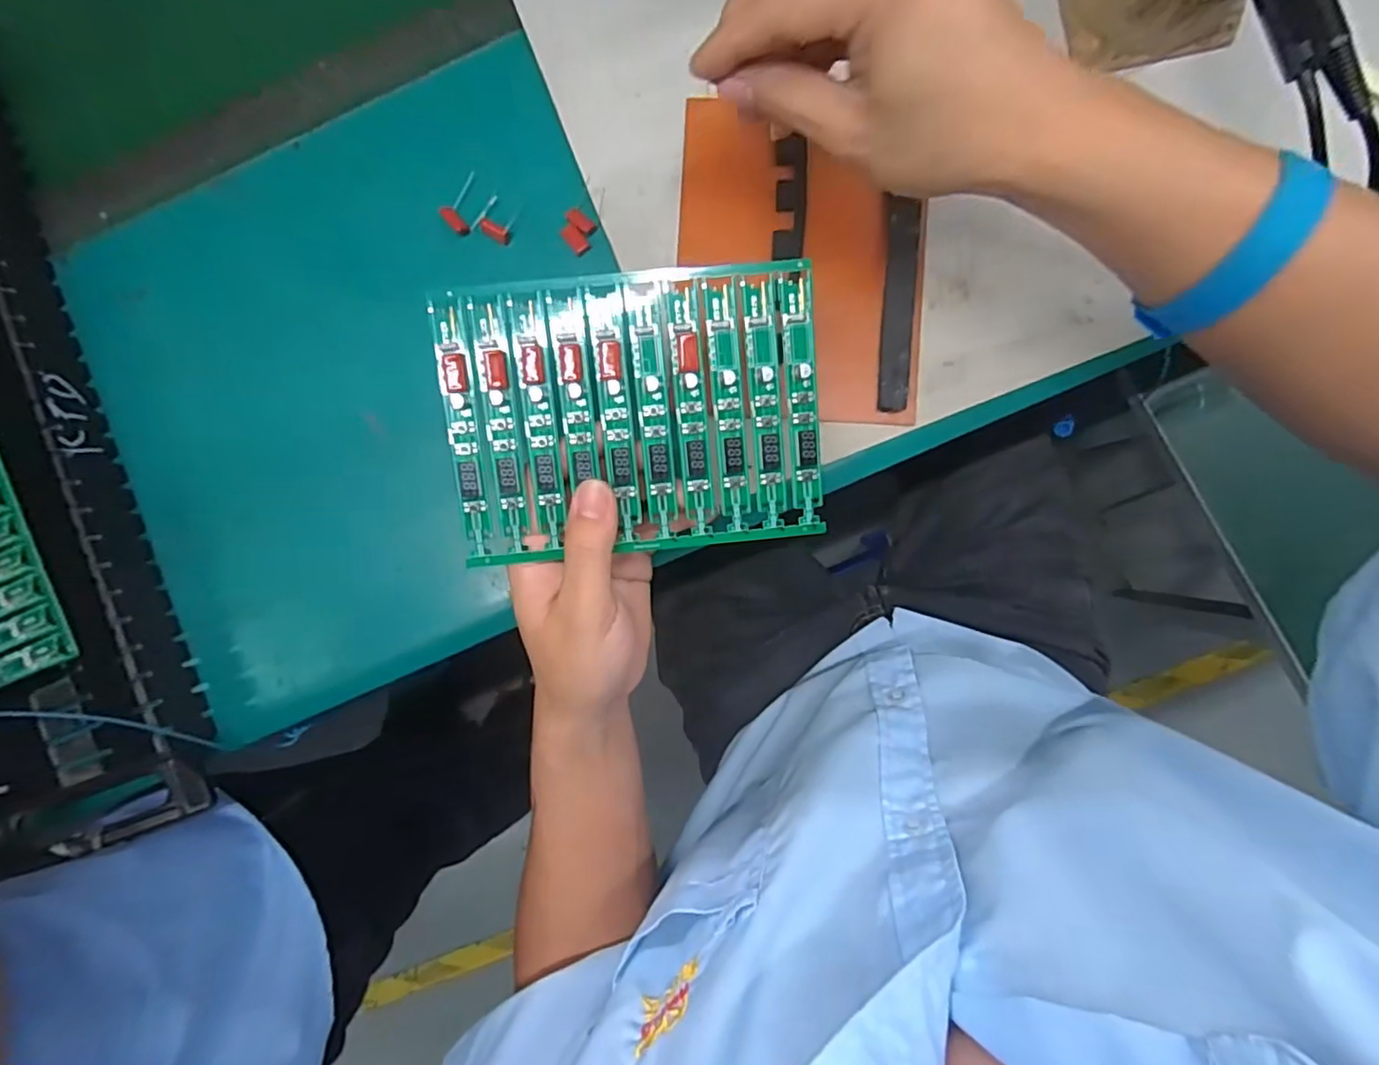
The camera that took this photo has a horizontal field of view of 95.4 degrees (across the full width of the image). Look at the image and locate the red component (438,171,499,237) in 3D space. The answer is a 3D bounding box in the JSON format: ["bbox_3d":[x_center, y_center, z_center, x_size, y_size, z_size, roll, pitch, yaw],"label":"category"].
[{"bbox_3d":[-0.123,-0.182,0.348,0.022,0.004,0.031,39,93,3],"label":"red component"}]

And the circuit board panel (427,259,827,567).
[{"bbox_3d":[-0.024,-0.052,0.280,0.162,0.005,0.120,-6,100,-2],"label":"circuit board panel"}]

